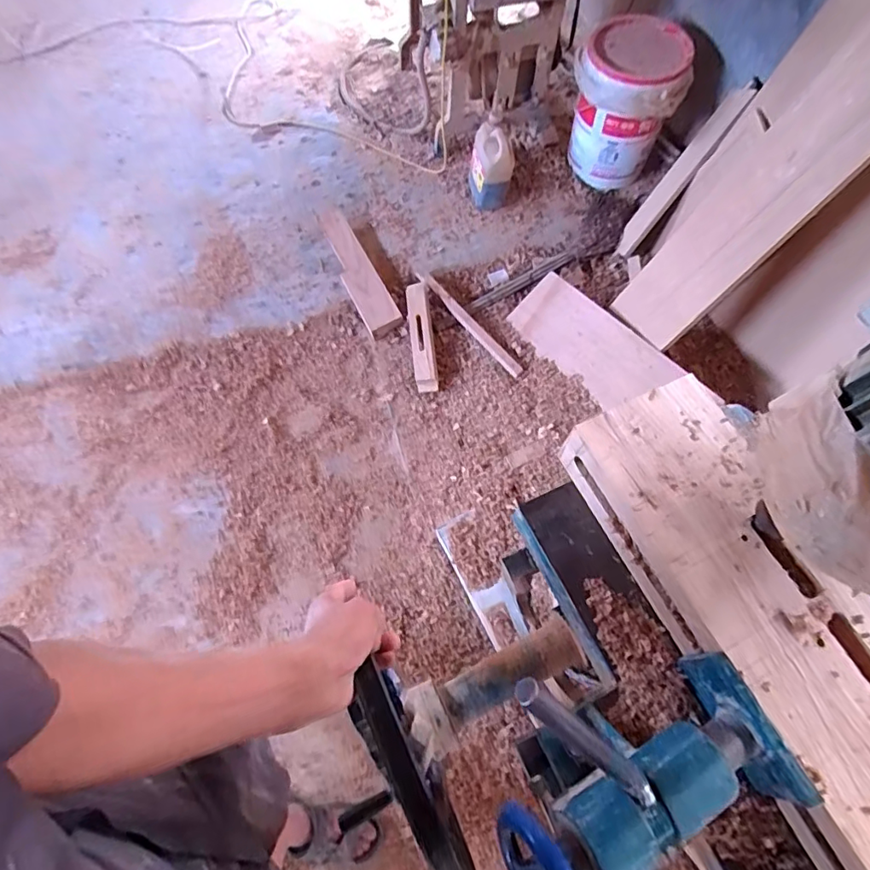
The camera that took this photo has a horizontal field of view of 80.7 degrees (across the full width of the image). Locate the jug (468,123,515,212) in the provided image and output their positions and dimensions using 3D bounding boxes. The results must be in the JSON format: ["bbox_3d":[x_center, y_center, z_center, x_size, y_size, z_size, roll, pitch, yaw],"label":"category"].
[{"bbox_3d":[0.177,-0.870,1.646,0.106,0.226,0.173,-14,69,-8],"label":"jug"}]

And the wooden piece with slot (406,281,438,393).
[{"bbox_3d":[-0.040,-0.295,1.521,0.061,0.033,0.358,-6,68,-5],"label":"wooden piece with slot"}]

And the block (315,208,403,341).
[{"bbox_3d":[-0.254,-0.527,1.669,0.116,0.059,0.519,-25,71,-12],"label":"block"}]

